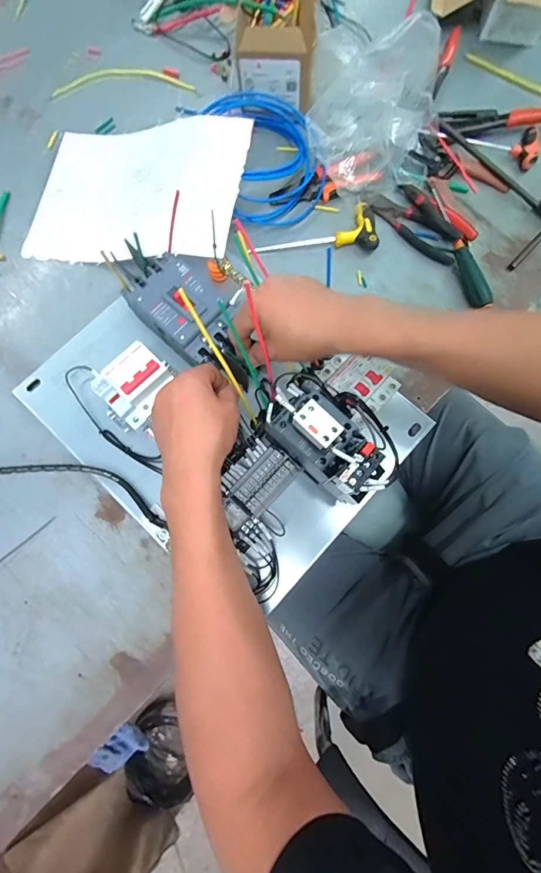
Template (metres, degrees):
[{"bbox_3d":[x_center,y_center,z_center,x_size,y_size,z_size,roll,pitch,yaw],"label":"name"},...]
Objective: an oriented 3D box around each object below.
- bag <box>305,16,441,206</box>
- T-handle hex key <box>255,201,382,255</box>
[{"bbox_3d":[0.134,-0.412,0.484,0.172,0.129,0.152,6,78,1],"label":"bag"},{"bbox_3d":[0.057,-0.285,0.517,0.168,0.018,0.070,-1,78,0],"label":"T-handle hex key"}]

